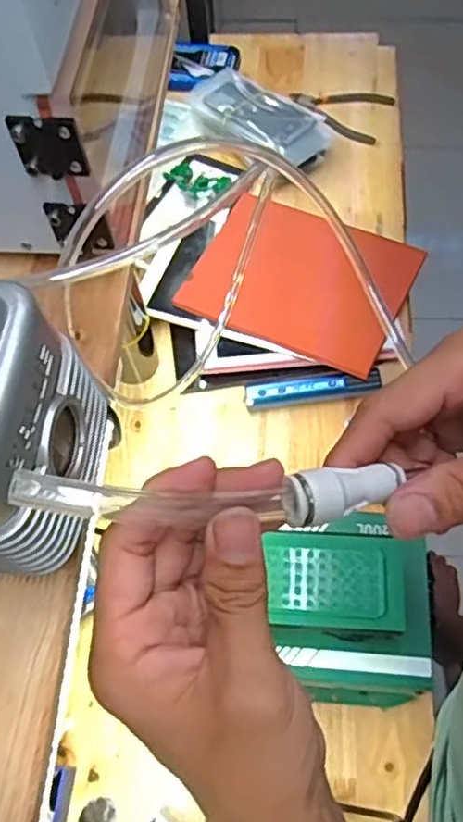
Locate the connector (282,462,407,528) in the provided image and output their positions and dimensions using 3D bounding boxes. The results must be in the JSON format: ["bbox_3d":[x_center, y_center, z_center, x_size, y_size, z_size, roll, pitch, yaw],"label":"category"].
[{"bbox_3d":[0.042,0.029,0.241,0.046,0.013,0.017,-11,62,-21],"label":"connector"}]

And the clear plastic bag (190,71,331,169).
[{"bbox_3d":[0.028,-0.413,0.931,0.235,0.052,0.101,39,71,20],"label":"clear plastic bag"}]

